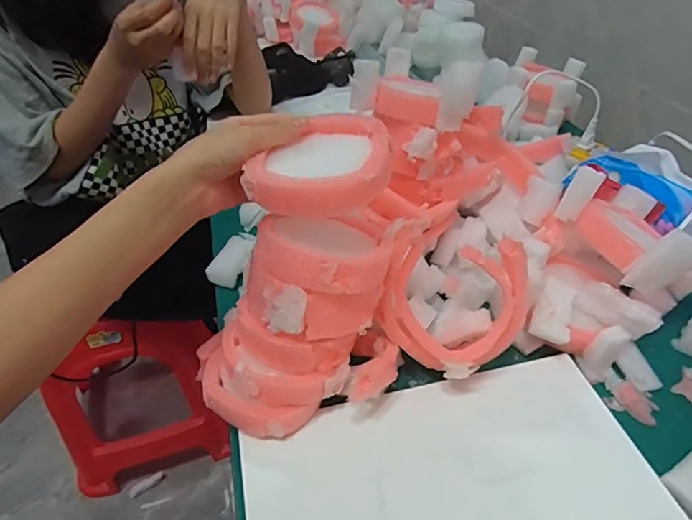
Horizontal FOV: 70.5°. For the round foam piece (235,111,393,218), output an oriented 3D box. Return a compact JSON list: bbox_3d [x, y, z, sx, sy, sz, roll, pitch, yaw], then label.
[{"bbox_3d":[-0.011,-0.067,0.344,0.084,0.024,0.103,22,48,24],"label":"round foam piece"}]

